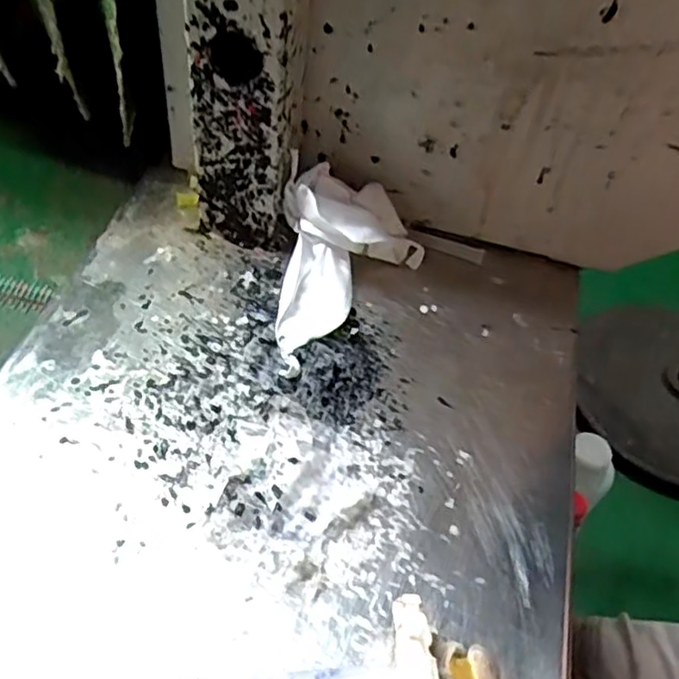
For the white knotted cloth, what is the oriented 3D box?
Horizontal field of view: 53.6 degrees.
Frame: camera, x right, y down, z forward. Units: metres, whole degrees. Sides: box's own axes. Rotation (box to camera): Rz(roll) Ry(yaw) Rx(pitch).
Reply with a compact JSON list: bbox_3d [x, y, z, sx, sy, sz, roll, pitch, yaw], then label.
[{"bbox_3d":[0.005,-0.030,0.302,0.068,0.040,0.099,8,50,-2],"label":"white knotted cloth"}]

